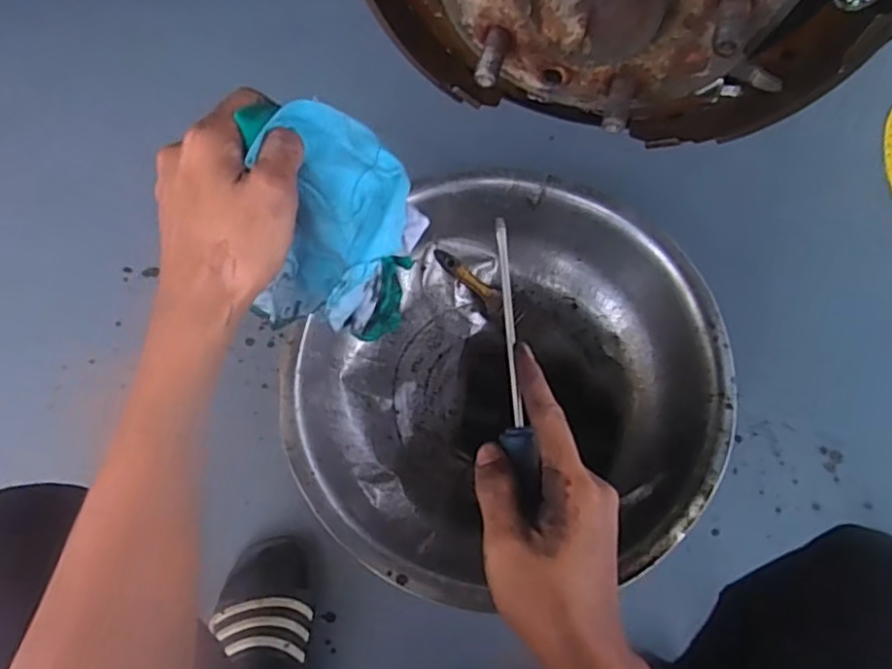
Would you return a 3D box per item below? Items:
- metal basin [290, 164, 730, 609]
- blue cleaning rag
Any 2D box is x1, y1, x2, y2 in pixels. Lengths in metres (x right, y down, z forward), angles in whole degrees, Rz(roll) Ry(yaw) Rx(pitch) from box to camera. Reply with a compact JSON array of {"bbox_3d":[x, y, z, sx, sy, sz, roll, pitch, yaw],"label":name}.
[{"bbox_3d":[0.083,0.074,0.777,0.451,0.175,0.486,-1,68,2],"label":"metal basin"},{"bbox_3d":[-0.060,-0.062,0.367,0.088,0.121,0.101,8,72,5],"label":"blue cleaning rag"}]

